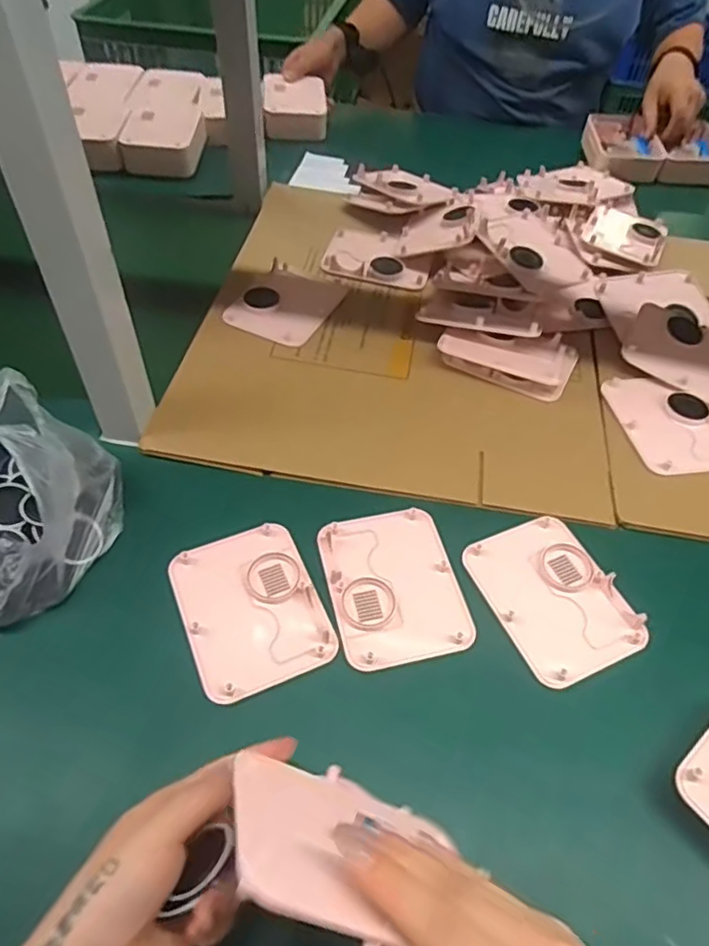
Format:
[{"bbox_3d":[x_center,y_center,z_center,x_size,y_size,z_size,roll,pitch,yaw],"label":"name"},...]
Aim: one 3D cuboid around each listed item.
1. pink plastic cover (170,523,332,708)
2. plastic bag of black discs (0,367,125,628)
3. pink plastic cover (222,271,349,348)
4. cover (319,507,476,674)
[{"bbox_3d":[-0.078,0.097,0.465,0.095,0.008,0.123,-17,53,-17],"label":"pink plastic cover"},{"bbox_3d":[-0.287,0.008,0.456,0.194,0.109,0.159,8,50,3],"label":"plastic bag of black discs"},{"bbox_3d":[-0.073,-0.185,0.685,0.093,0.009,0.122,22,52,14],"label":"pink plastic cover"},{"bbox_3d":[0.029,0.085,0.482,0.095,0.010,0.122,-9,51,-11],"label":"cover"}]

